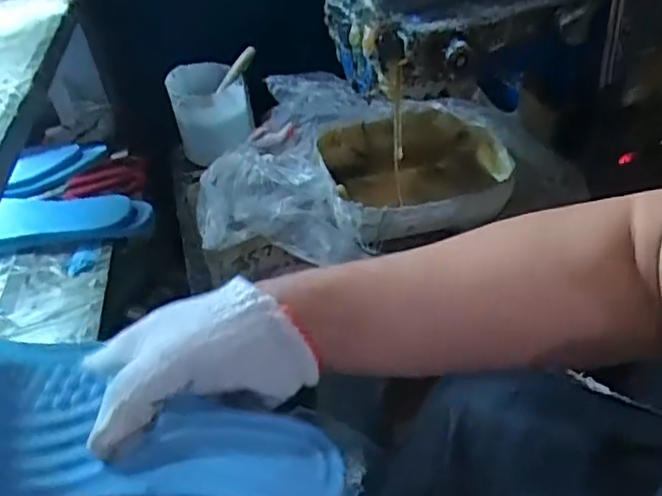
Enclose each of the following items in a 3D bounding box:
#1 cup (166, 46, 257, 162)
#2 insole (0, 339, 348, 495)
[{"bbox_3d":[-0.135,-0.164,0.760,0.104,0.103,0.096,-8,38,-1],"label":"cup"},{"bbox_3d":[-0.096,0.107,0.325,0.203,0.042,0.095,11,37,-10],"label":"insole"}]

